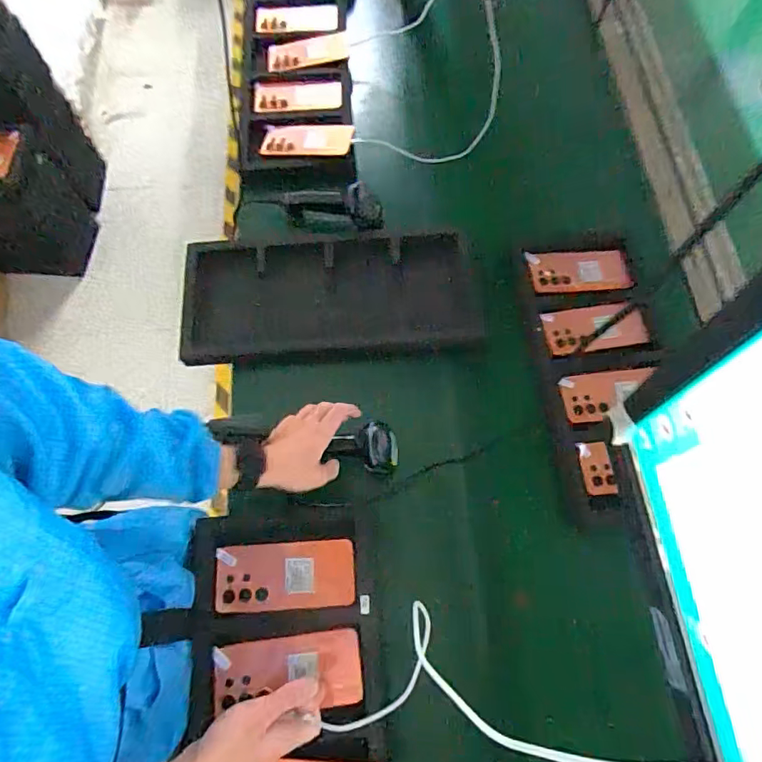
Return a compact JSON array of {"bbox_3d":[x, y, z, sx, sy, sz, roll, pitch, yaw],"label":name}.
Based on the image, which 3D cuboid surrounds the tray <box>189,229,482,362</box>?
[{"bbox_3d":[-0.087,-0.154,0.863,0.492,0.031,0.231,-4,69,-3],"label":"tray"}]

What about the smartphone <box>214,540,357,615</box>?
[{"bbox_3d":[-0.120,0.245,0.622,0.172,0.009,0.078,-2,69,-3],"label":"smartphone"}]

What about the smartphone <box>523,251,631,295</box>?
[{"bbox_3d":[0.344,-0.194,0.869,0.163,0.010,0.080,-1,75,9],"label":"smartphone"}]

